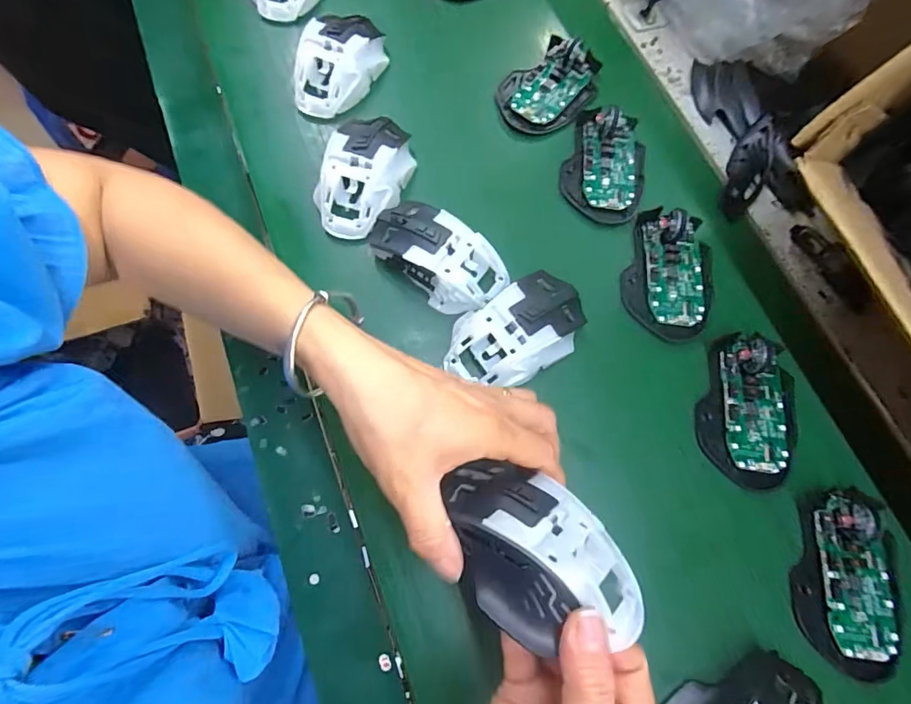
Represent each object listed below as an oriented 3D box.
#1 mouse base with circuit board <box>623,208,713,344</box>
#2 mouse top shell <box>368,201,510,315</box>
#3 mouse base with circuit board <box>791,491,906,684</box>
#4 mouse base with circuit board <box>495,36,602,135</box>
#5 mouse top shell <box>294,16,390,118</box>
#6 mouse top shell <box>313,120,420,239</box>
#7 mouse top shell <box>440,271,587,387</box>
[{"bbox_3d":[0.178,-0.067,0.386,0.070,0.023,0.111,10,74,0],"label":"mouse base with circuit board"},{"bbox_3d":[-0.014,-0.077,0.371,0.109,0.033,0.060,37,76,8],"label":"mouse top shell"},{"bbox_3d":[0.271,0.152,0.316,0.071,0.020,0.115,18,74,3],"label":"mouse base with circuit board"},{"bbox_3d":[0.090,-0.256,0.447,0.077,0.018,0.103,33,75,7],"label":"mouse base with circuit board"},{"bbox_3d":[-0.107,-0.270,0.436,0.064,0.036,0.115,26,74,5],"label":"mouse top shell"},{"bbox_3d":[-0.076,-0.151,0.396,0.068,0.037,0.116,17,74,3],"label":"mouse top shell"},{"bbox_3d":[0.047,-0.013,0.352,0.112,0.037,0.062,-34,78,-11],"label":"mouse top shell"}]

